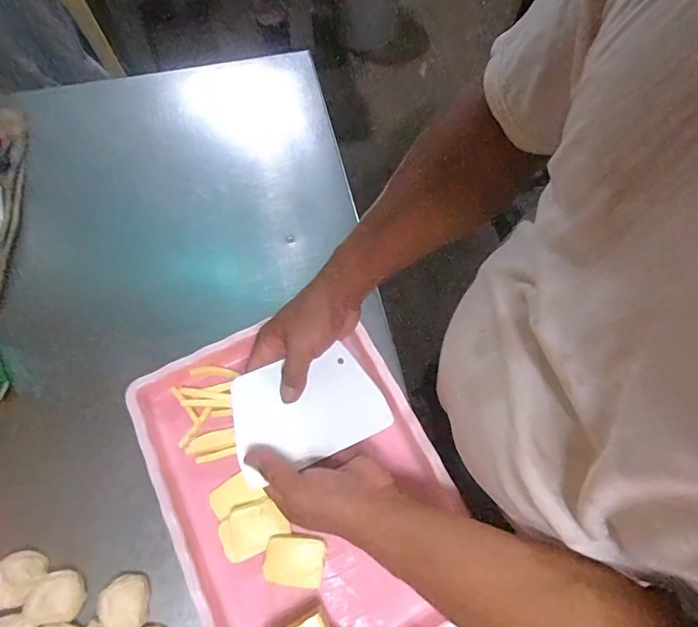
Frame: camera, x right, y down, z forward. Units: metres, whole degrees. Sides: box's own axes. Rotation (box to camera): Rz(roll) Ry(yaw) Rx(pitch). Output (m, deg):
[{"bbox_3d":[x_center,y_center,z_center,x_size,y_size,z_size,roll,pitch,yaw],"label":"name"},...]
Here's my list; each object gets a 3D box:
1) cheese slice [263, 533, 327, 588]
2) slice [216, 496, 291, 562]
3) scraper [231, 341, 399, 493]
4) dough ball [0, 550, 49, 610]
[{"bbox_3d":[-0.055,0.251,0.475,0.060,0.008,0.044,15,69,-12],"label":"cheese slice"},{"bbox_3d":[-0.100,0.222,0.483,0.068,0.013,0.048,-23,70,-10],"label":"slice"},{"bbox_3d":[-0.040,0.092,0.456,0.149,0.004,0.098,-19,77,-19],"label":"scraper"},{"bbox_3d":[-0.328,0.265,0.467,0.047,0.037,0.046,0,68,-1],"label":"dough ball"}]

